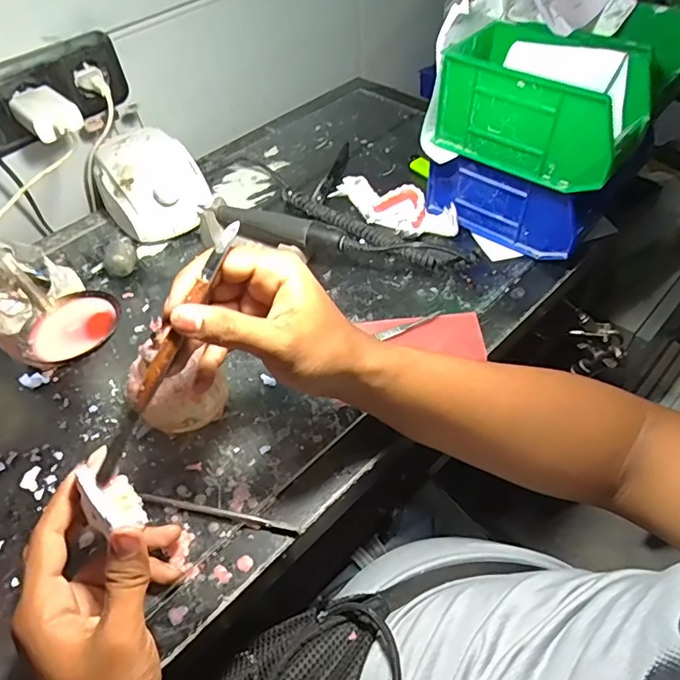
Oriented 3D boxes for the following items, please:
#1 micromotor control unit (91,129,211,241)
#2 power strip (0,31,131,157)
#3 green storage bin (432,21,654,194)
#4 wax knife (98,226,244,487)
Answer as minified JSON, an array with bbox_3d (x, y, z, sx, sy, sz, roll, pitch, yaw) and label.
[{"bbox_3d":[-0.218,-0.179,0.610,0.106,0.080,0.140,-35,56,-22],"label":"micromotor control unit"},{"bbox_3d":[-0.330,-0.255,0.561,0.219,0.076,0.030,-38,57,-24],"label":"power strip"},{"bbox_3d":[0.184,-0.214,0.472,0.166,0.081,0.109,31,59,27],"label":"green storage bin"},{"bbox_3d":[-0.103,0.005,0.313,0.010,0.010,0.173,24,84,23],"label":"wax knife"}]

